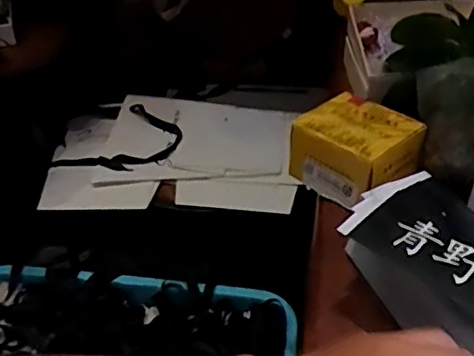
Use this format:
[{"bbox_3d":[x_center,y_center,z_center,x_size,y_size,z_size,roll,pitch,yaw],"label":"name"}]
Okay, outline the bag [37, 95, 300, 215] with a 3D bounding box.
[{"bbox_3d":[-0.120,-0.051,1.105,0.456,0.050,0.301,2,38,4],"label":"bag"}]

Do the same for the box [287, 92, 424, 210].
[{"bbox_3d":[0.134,-0.031,0.657,0.109,0.066,0.121,-30,46,-32],"label":"box"}]

